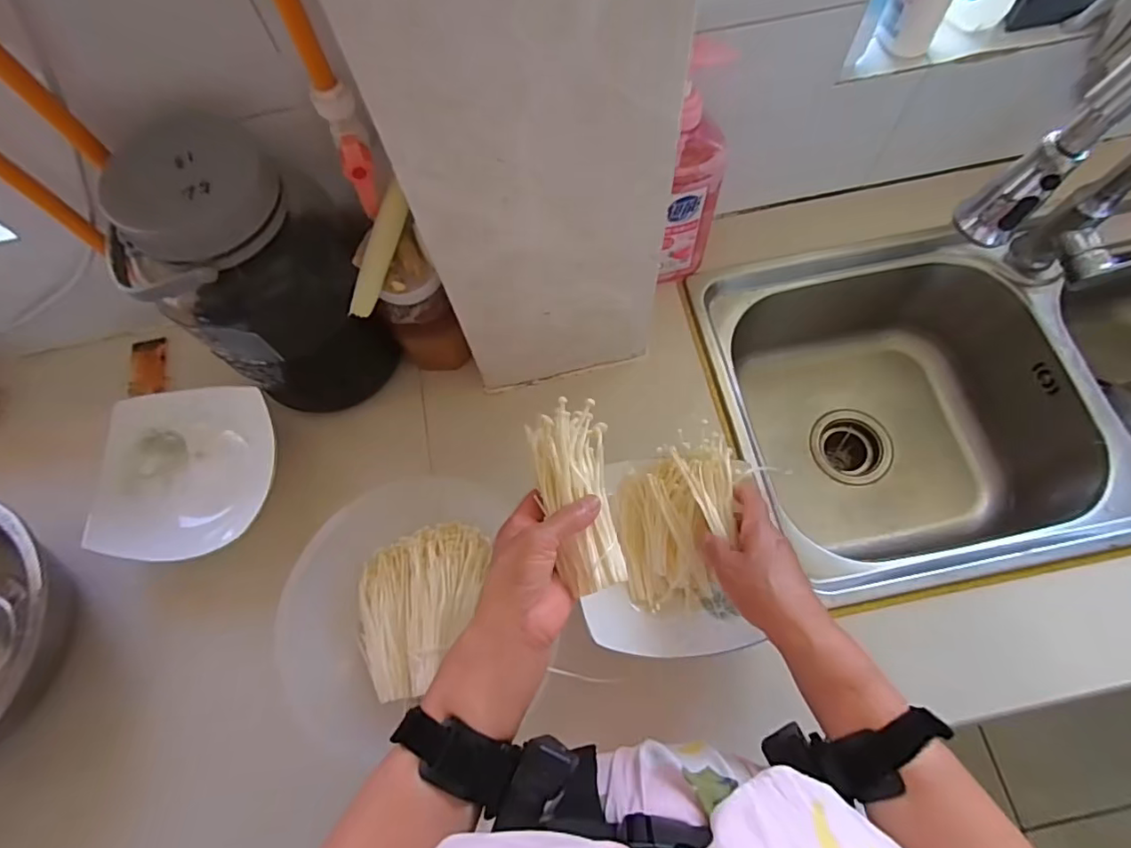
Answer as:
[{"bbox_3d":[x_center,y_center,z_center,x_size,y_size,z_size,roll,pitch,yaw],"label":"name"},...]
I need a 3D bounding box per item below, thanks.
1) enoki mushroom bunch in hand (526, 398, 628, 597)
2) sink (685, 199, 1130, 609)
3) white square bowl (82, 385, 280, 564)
[{"bbox_3d":[0.010,0.055,0.442,0.058,0.031,0.145,-11,68,-1],"label":"enoki mushroom bunch in hand"},{"bbox_3d":[0.568,-0.041,0.723,0.707,0.204,0.411,-12,69,-1],"label":"sink"},{"bbox_3d":[-0.390,0.058,0.601,0.179,0.073,0.176,-3,69,2],"label":"white square bowl"}]

